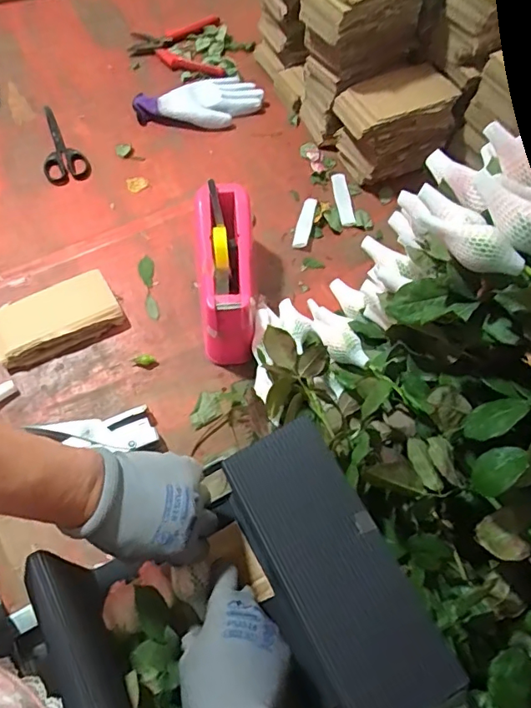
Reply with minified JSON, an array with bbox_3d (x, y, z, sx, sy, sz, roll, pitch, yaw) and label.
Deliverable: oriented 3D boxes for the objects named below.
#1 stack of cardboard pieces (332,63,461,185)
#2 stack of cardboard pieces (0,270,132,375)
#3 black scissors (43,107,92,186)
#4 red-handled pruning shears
[{"bbox_3d":[0.187,-0.332,0.750,0.155,0.112,0.111,-25,68,-14],"label":"stack of cardboard pieces"},{"bbox_3d":[-0.262,-0.043,0.640,0.152,0.030,0.086,-23,68,-14],"label":"stack of cardboard pieces"},{"bbox_3d":[-0.322,-0.326,0.788,0.064,0.010,0.164,-21,67,-13],"label":"black scissors"},{"bbox_3d":[-0.159,-0.542,0.899,0.161,0.014,0.154,-4,64,-5],"label":"red-handled pruning shears"}]

